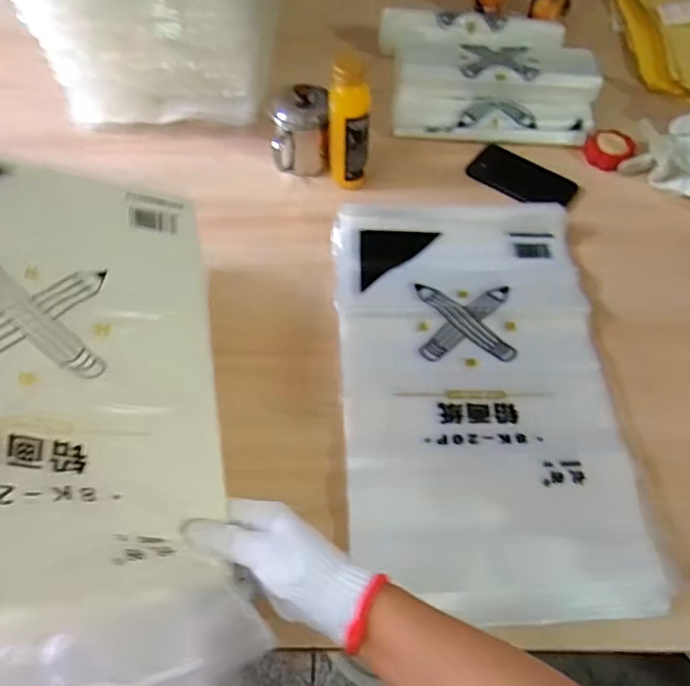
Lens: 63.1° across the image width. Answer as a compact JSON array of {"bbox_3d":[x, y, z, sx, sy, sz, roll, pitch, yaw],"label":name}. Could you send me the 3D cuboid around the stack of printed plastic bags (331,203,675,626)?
[{"bbox_3d":[0.147,0.039,0.646,0.301,0.037,0.505,-1,59,-1],"label":"stack of printed plastic bags"}]

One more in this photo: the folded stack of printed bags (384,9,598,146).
[{"bbox_3d":[0.216,-0.426,0.871,0.310,0.062,0.241,2,61,5],"label":"folded stack of printed bags"}]

